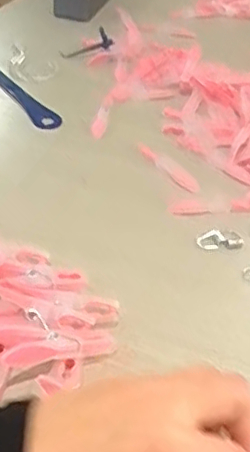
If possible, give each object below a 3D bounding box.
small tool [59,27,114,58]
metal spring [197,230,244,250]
[{"bbox_3d":[-0.048,-0.222,0.777,0.067,0.017,0.042,-20,42,5],"label":"small tool"},{"bbox_3d":[0.079,0.011,0.518,0.037,0.004,0.020,1,41,-3],"label":"metal spring"}]

